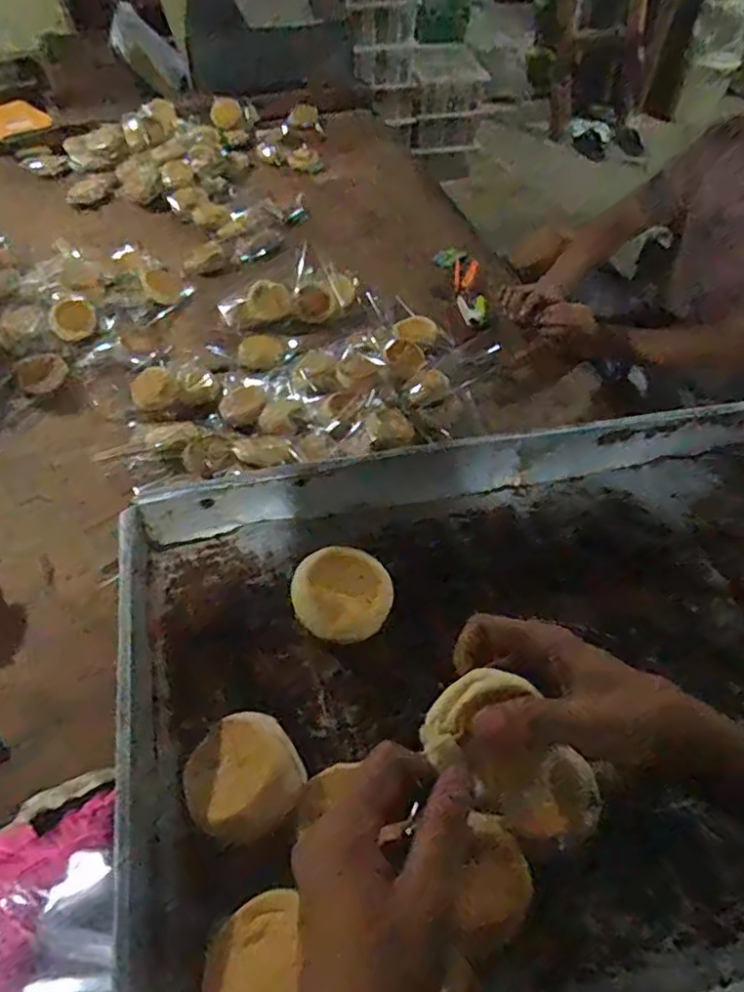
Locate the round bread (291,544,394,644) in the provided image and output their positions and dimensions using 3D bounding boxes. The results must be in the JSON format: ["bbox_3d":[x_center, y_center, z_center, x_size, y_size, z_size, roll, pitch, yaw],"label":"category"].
[{"bbox_3d":[-0.023,0.077,0.510,0.076,0.022,0.074,-1,49,1],"label":"round bread"}]

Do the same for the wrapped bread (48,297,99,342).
[{"bbox_3d":[-0.545,-0.325,1.178,0.080,0.029,0.102,-27,54,-20],"label":"wrapped bread"}]

